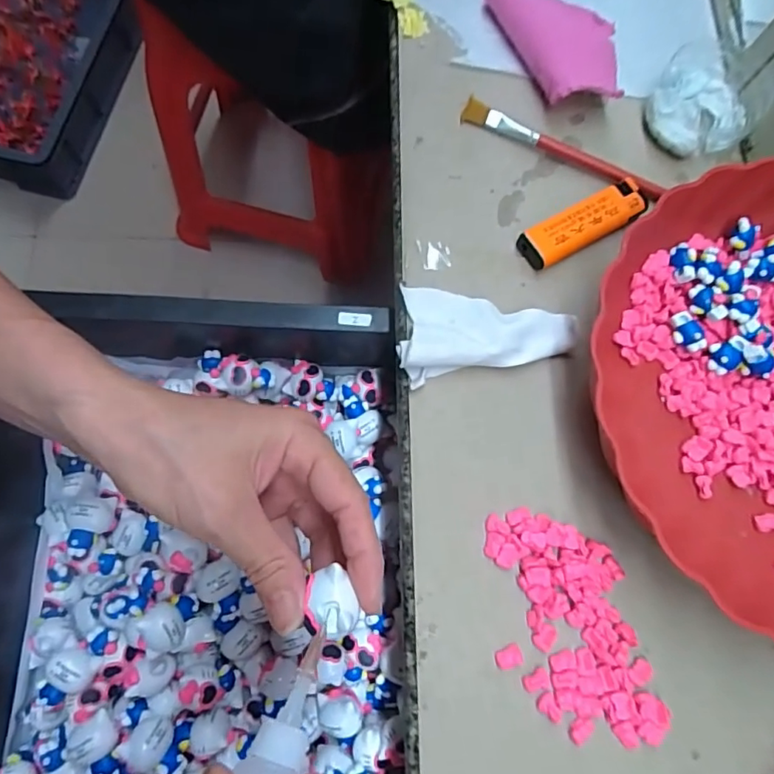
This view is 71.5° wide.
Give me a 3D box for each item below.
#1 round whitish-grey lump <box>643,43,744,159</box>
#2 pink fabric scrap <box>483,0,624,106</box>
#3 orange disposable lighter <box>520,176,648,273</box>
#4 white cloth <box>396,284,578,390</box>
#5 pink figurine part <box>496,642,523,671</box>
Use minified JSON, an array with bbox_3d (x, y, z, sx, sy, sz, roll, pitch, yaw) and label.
[{"bbox_3d":[0.194,-0.175,0.332,0.056,0.026,0.059,-1,73,2],"label":"round whitish-grey lump"},{"bbox_3d":[0.110,-0.219,0.339,0.055,0.018,0.101,-22,78,-10],"label":"pink fabric scrap"},{"bbox_3d":[0.115,-0.096,0.308,0.081,0.012,0.025,-28,74,-7],"label":"orange disposable lighter"},{"bbox_3d":[0.054,-0.028,0.284,0.093,0.019,0.053,4,74,-4],"label":"white cloth"},{"bbox_3d":[0.057,0.126,0.250,0.013,0.004,0.009,-17,77,-9],"label":"pink figurine part"}]

